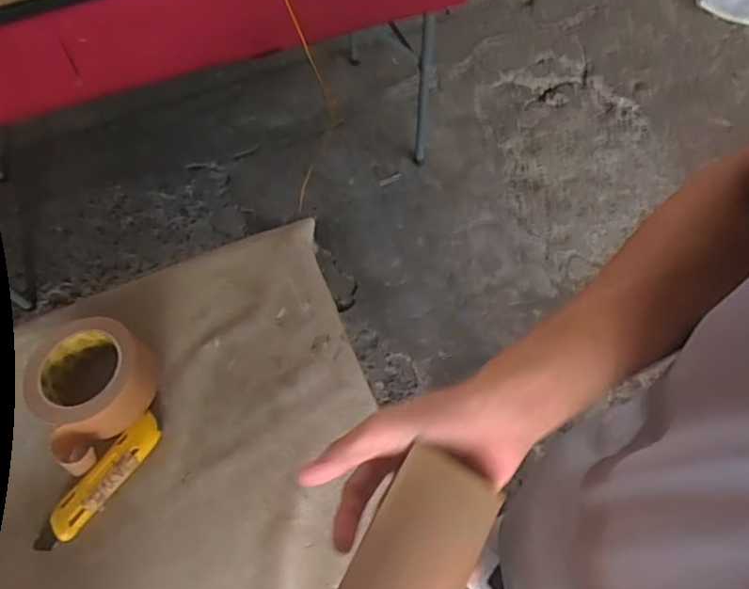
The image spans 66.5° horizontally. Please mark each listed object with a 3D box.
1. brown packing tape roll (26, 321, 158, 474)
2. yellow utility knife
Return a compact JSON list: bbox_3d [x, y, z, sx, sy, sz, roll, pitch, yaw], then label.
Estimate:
[{"bbox_3d":[-0.282,0.089,0.562,0.114,0.059,0.130,33,68,18],"label":"brown packing tape roll"},{"bbox_3d":[-0.259,0.178,0.541,0.034,0.015,0.142,35,69,18],"label":"yellow utility knife"}]

